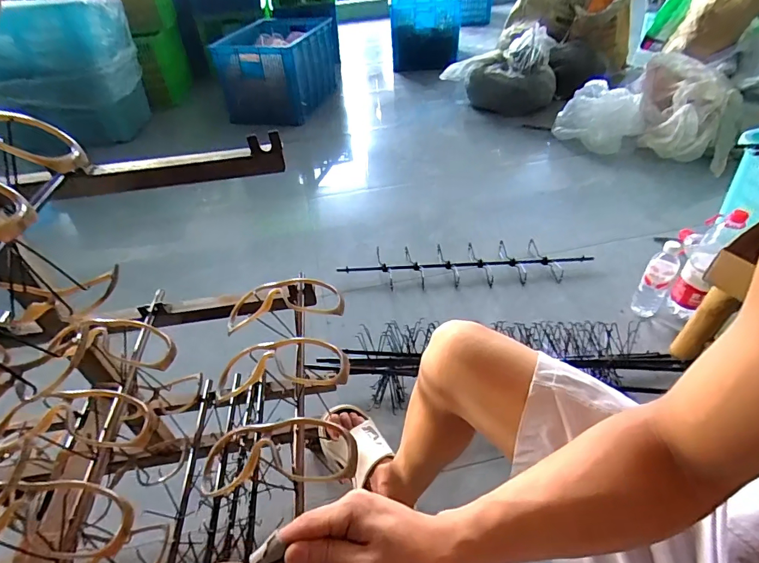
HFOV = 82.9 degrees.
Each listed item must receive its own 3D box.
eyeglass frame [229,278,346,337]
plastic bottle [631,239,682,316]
[{"bbox_3d":[-0.110,0.022,0.496,0.133,0.050,0.030,-10,41,-5],"label":"eyeglass frame"},{"bbox_3d":[0.642,-0.009,0.987,0.061,0.175,0.063,31,53,34],"label":"plastic bottle"}]

